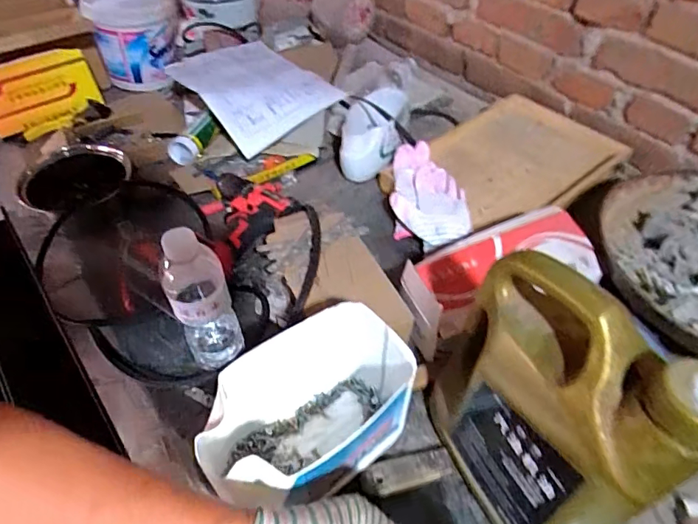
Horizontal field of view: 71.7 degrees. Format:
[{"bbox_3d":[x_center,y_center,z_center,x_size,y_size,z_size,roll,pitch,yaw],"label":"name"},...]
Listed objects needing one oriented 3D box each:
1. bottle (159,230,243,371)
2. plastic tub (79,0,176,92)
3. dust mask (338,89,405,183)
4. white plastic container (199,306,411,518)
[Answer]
[{"bbox_3d":[-0.163,0.044,0.539,0.063,0.201,0.067,-16,49,-17],"label":"bottle"},{"bbox_3d":[-0.443,-0.478,1.014,0.161,0.165,0.150,0,47,-2],"label":"plastic tub"},{"bbox_3d":[0.045,-0.228,0.869,0.105,0.099,0.166,6,47,3],"label":"dust mask"},{"bbox_3d":[-0.028,0.152,0.492,0.213,0.154,0.119,-33,56,-29],"label":"white plastic container"}]

